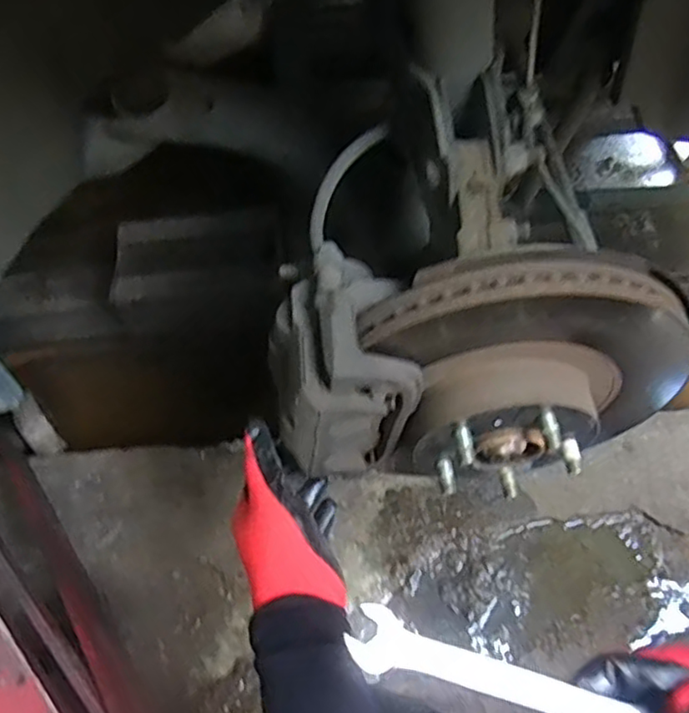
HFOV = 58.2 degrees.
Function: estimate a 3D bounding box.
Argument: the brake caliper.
[{"bbox_3d":[-0.005,0.009,0.459,0.097,0.153,0.113,-13,59,-5],"label":"brake caliper"}]

